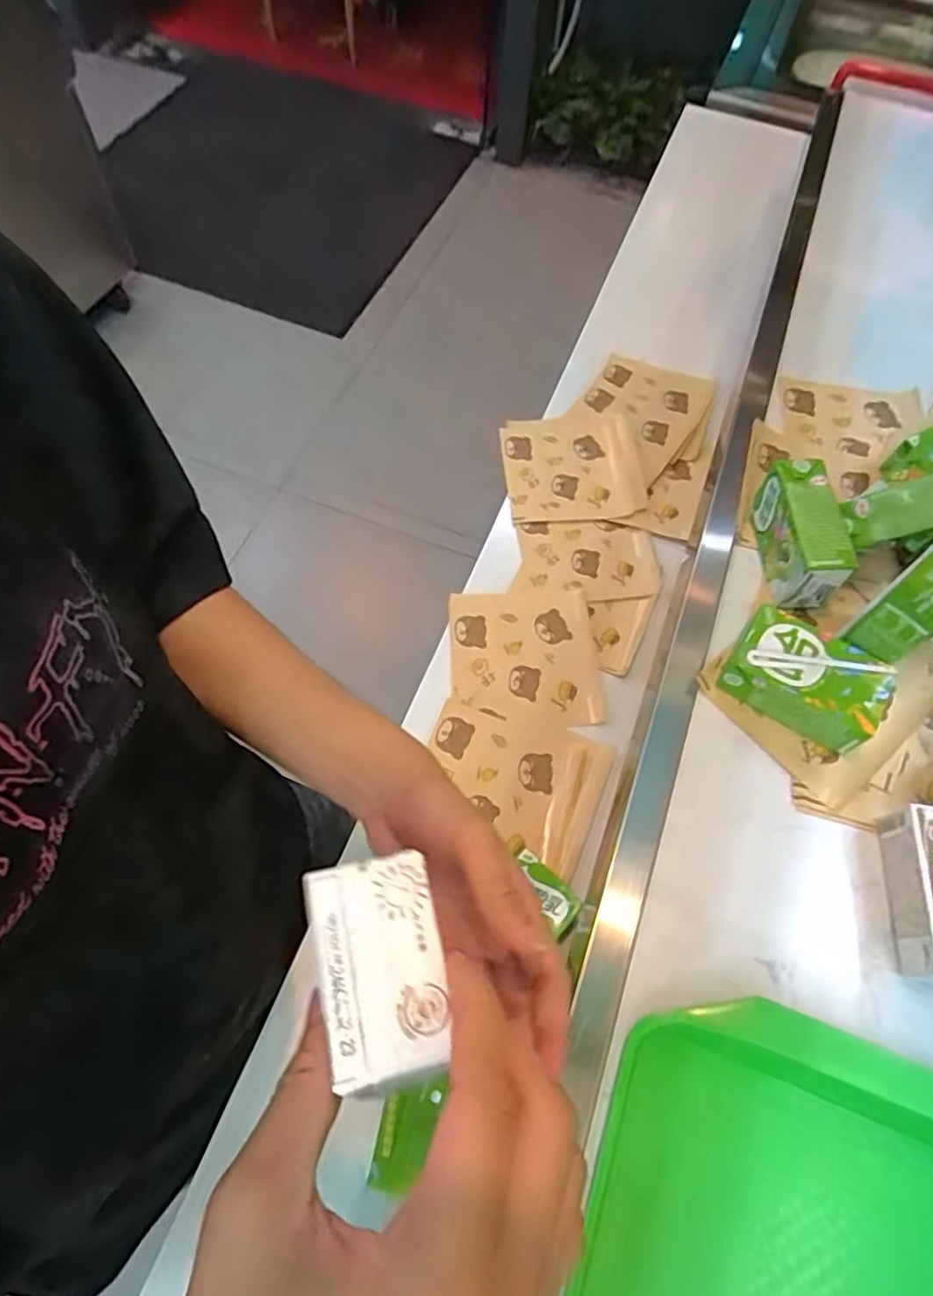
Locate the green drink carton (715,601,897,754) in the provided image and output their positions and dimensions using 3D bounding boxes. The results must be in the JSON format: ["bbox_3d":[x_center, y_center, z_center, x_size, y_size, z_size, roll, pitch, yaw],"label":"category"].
[{"bbox_3d":[0.259,0.022,0.511,0.108,0.044,0.066,32,66,13],"label":"green drink carton"}]

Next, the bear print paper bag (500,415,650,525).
[{"bbox_3d":[0.125,-0.213,0.775,0.162,0.008,0.147,-6,64,-6],"label":"bear print paper bag"}]

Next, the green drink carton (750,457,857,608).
[{"bbox_3d":[0.279,-0.096,0.557,0.046,0.066,0.108,-1,63,-3],"label":"green drink carton"}]

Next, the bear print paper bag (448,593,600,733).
[{"bbox_3d":[0.057,0.010,0.661,0.144,0.005,0.148,-2,63,-4],"label":"bear print paper bag"}]

